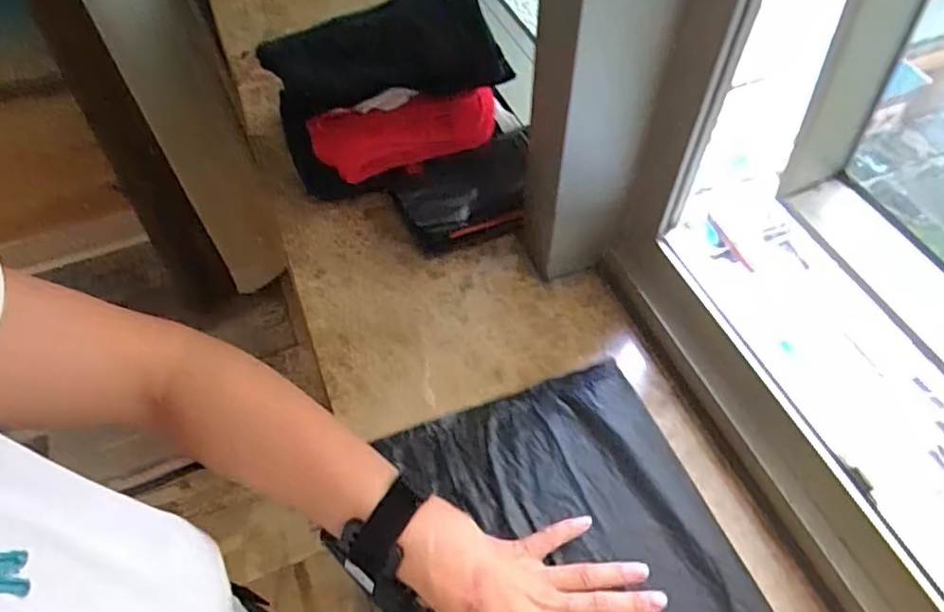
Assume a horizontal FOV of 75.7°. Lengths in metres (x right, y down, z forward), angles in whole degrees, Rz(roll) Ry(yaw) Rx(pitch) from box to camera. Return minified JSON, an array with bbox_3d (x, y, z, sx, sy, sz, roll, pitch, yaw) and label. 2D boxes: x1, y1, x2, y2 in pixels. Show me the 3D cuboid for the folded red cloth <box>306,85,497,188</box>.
[{"bbox_3d":[-0.067,-0.170,0.606,0.177,0.056,0.041,-9,55,-6],"label":"folded red cloth"}]

